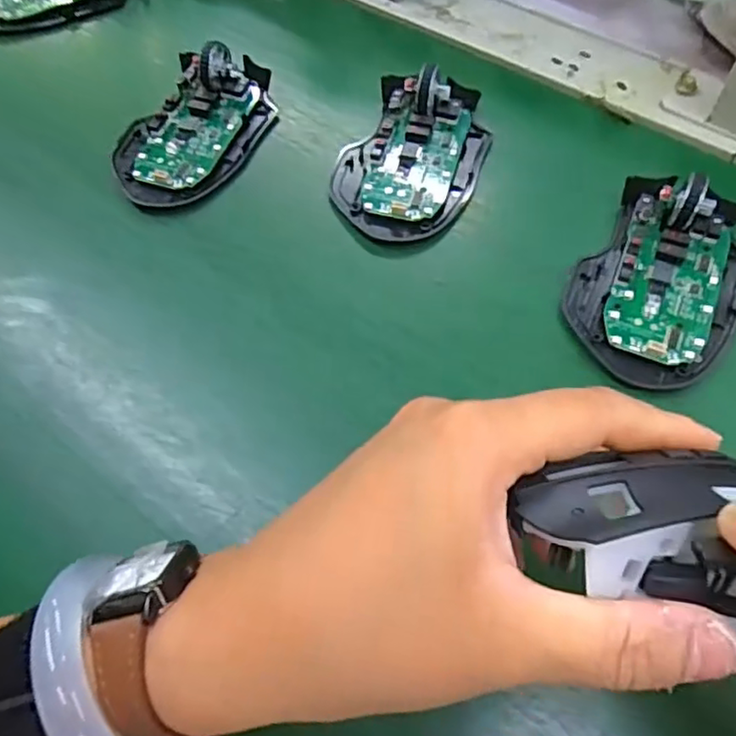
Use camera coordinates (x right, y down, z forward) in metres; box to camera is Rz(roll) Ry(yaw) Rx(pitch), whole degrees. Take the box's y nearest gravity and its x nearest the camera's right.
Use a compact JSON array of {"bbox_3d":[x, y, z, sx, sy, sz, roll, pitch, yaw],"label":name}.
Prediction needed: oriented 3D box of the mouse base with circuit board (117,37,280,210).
[{"bbox_3d":[-0.097,-0.139,0.346,0.065,0.026,0.111,22,66,15],"label":"mouse base with circuit board"}]

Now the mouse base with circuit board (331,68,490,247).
[{"bbox_3d":[0.024,-0.118,0.329,0.070,0.029,0.106,18,65,13],"label":"mouse base with circuit board"}]

